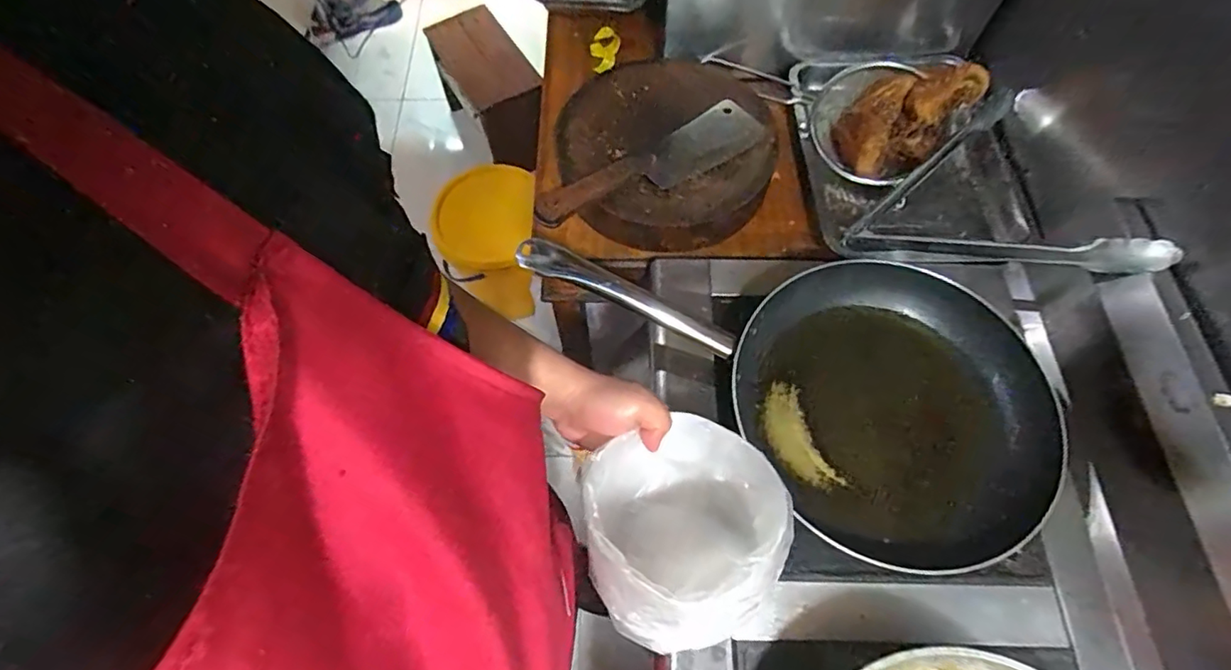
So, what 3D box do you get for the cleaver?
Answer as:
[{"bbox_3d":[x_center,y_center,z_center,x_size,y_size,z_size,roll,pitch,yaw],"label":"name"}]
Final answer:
[{"bbox_3d":[0.053,-0.216,0.689,0.313,0.047,0.085,-33,69,-14],"label":"cleaver"}]

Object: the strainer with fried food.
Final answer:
[{"bbox_3d":[0.294,-0.331,0.779,0.328,0.115,0.176,36,70,16],"label":"strainer with fried food"}]

